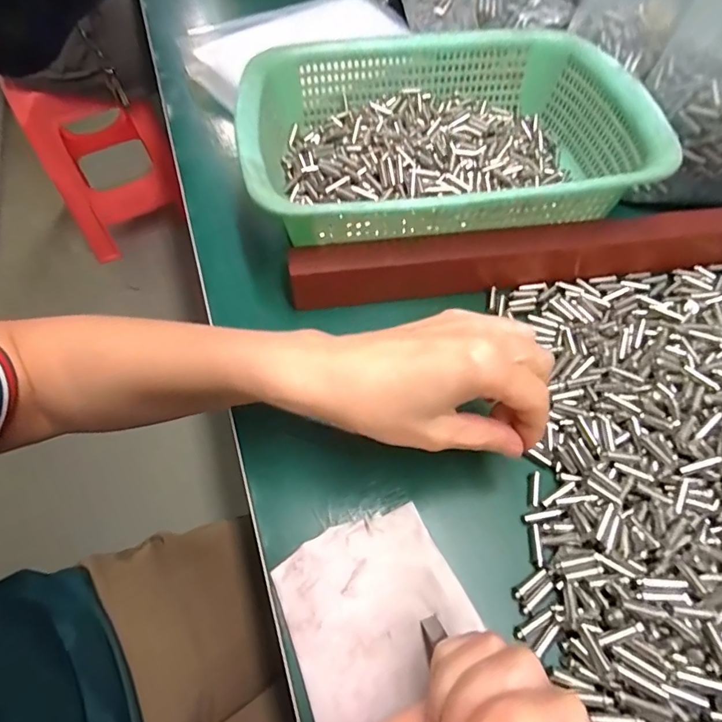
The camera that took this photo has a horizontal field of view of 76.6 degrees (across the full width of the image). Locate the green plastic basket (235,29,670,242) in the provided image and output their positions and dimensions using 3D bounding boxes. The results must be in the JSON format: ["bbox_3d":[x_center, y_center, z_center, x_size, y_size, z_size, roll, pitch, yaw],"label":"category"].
[{"bbox_3d":[0.059,-0.174,0.367,0.290,0.075,0.218,-7,59,-3],"label":"green plastic basket"}]

